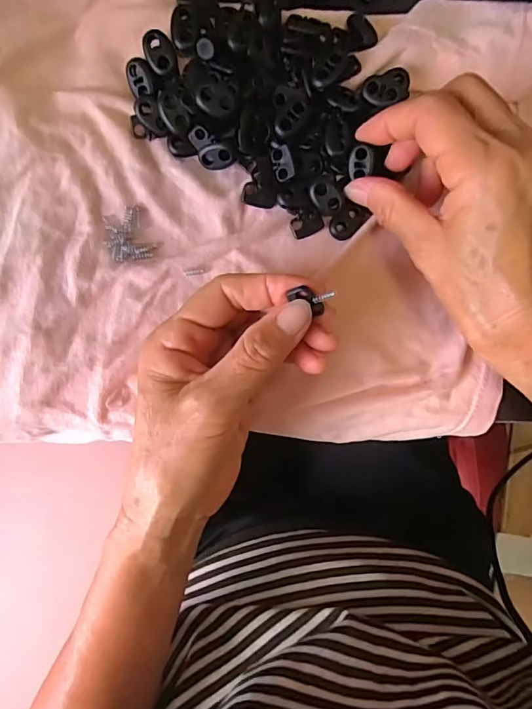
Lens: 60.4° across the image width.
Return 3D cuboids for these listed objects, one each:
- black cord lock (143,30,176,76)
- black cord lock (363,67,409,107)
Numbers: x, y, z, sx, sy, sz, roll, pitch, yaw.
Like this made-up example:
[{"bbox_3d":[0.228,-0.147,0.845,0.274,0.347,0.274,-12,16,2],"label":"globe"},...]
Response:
[{"bbox_3d":[-0.055,-0.157,0.239,0.014,0.007,0.022,-19,91,-2],"label":"black cord lock"},{"bbox_3d":[0.065,-0.140,0.239,0.026,0.005,0.019,-21,91,-2],"label":"black cord lock"}]

